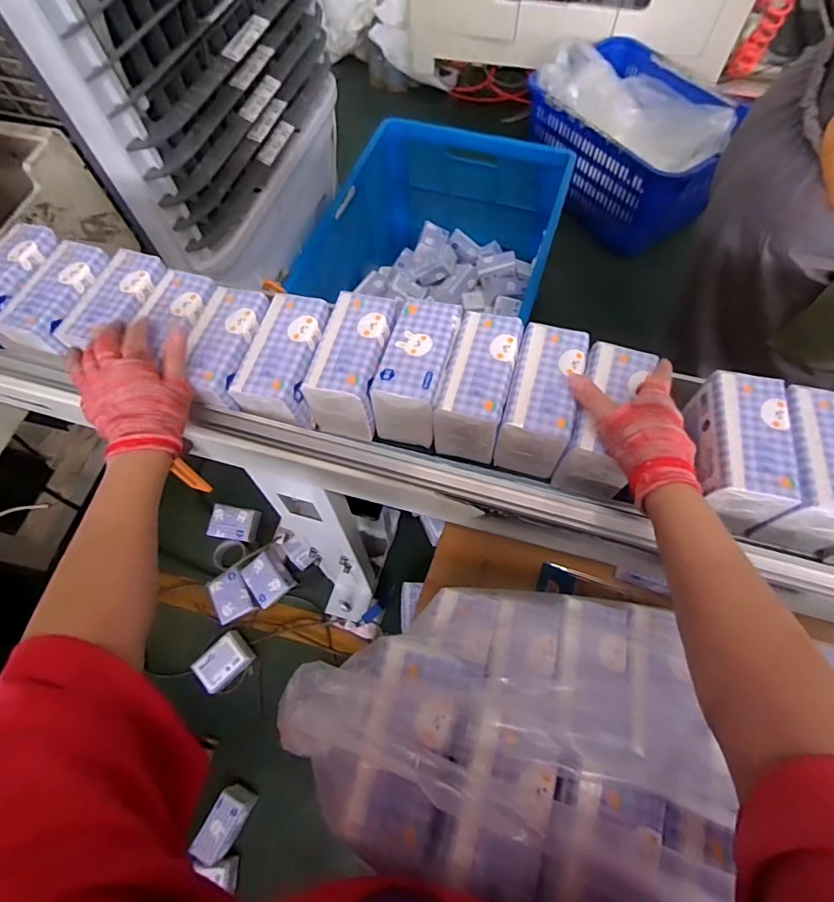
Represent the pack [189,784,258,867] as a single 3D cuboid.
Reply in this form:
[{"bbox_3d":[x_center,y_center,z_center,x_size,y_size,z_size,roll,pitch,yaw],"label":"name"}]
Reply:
[{"bbox_3d":[-0.427,0.822,1.049,0.078,0.061,0.131,25,67,12],"label":"pack"}]

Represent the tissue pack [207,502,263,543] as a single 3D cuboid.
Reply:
[{"bbox_3d":[-0.511,0.204,1.329,0.130,0.049,0.094,11,73,-5],"label":"tissue pack"}]

